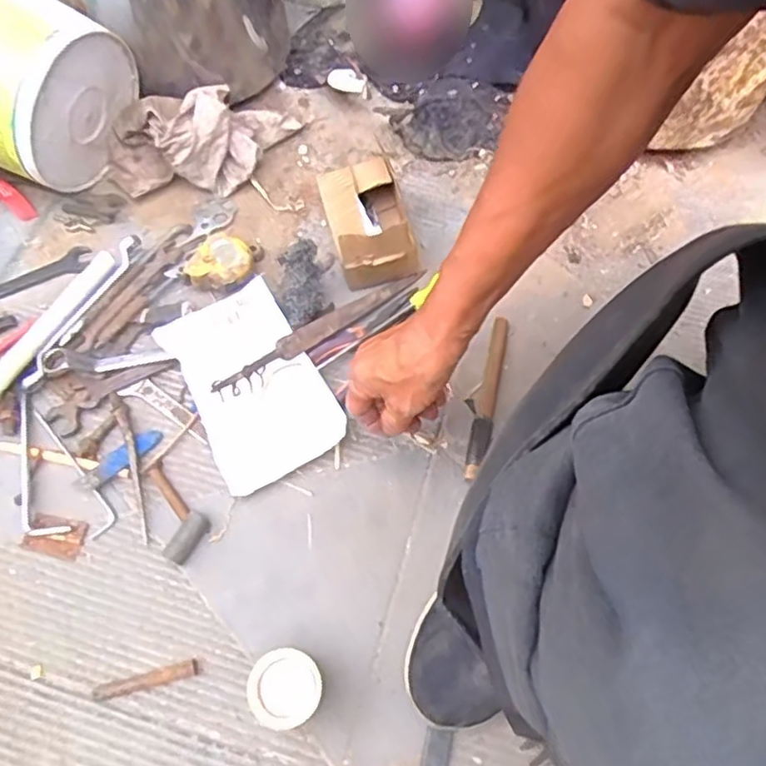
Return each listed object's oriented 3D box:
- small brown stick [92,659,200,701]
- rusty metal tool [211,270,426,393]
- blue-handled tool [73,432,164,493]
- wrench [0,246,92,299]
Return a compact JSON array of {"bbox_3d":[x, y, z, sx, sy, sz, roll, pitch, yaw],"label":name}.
[{"bbox_3d":[-0.194,0.244,0.540,0.083,0.007,0.013,-13,64,-9],"label":"small brown stick"},{"bbox_3d":[-0.059,-0.057,0.675,0.257,0.007,0.021,-32,94,-25],"label":"rusty metal tool"},{"bbox_3d":[-0.248,0.070,0.617,0.084,0.012,0.022,-39,70,-20],"label":"blue-handled tool"},{"bbox_3d":[-0.382,-0.112,0.707,0.135,0.007,0.029,-28,67,-16],"label":"wrench"}]

